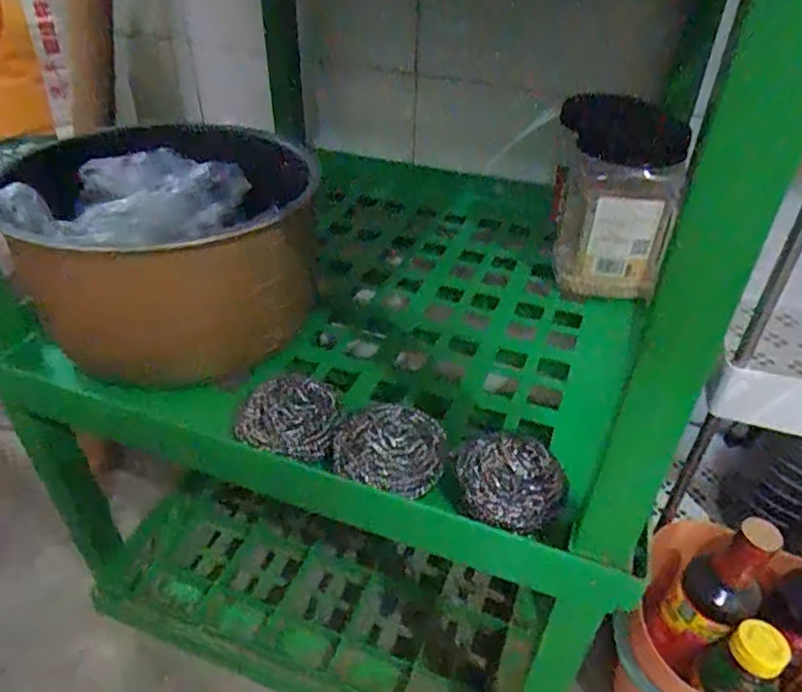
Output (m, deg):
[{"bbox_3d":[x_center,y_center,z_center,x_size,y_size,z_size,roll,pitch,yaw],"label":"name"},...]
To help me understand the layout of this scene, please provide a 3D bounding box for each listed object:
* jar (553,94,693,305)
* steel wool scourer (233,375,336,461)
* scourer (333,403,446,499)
[{"bbox_3d":[0.191,-0.131,0.547,0.108,0.159,0.093,10,39,11],"label":"jar"},{"bbox_3d":[-0.074,0.044,0.394,0.059,0.026,0.055,2,38,1],"label":"steel wool scourer"},{"bbox_3d":[-0.007,0.061,0.369,0.066,0.032,0.052,6,38,5],"label":"scourer"}]

